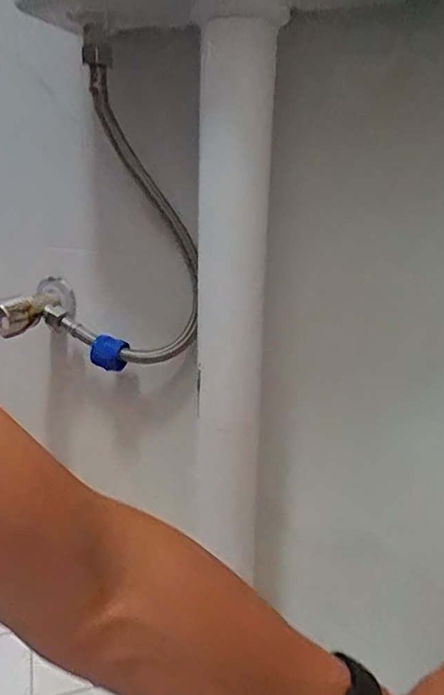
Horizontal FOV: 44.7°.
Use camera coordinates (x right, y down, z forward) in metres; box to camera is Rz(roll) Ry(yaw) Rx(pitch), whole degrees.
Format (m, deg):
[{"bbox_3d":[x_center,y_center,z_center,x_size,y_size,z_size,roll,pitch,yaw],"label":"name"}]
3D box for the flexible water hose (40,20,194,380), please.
[{"bbox_3d":[-0.108,-0.107,0.466,0.162,0.255,0.132,-4,16,-18],"label":"flexible water hose"}]

